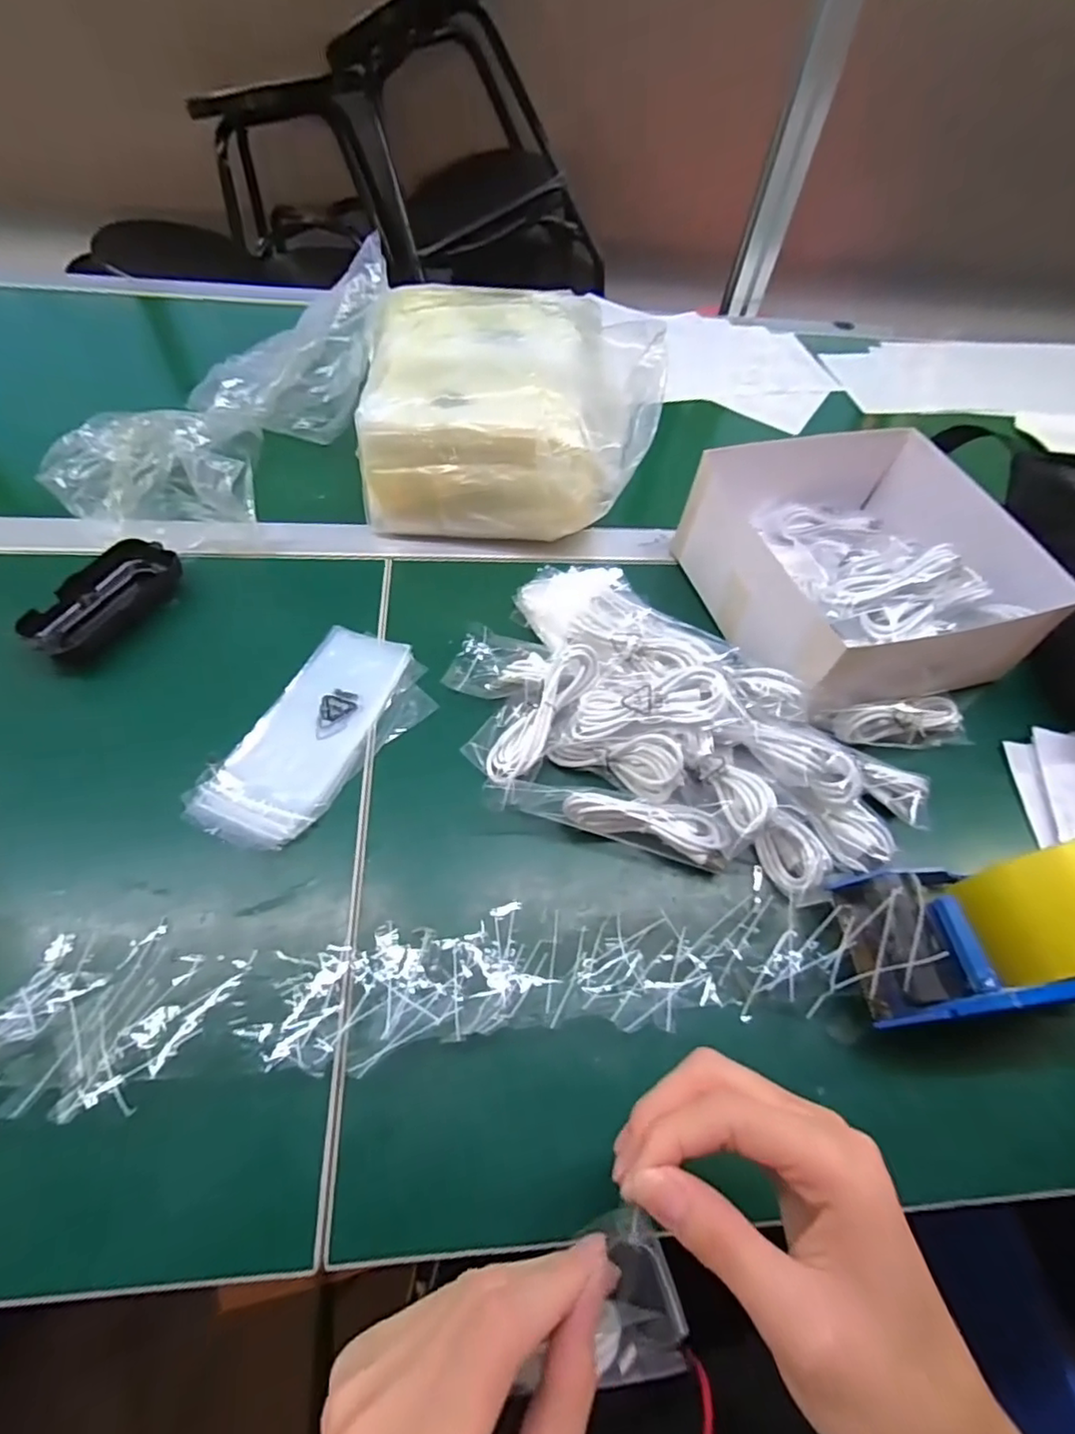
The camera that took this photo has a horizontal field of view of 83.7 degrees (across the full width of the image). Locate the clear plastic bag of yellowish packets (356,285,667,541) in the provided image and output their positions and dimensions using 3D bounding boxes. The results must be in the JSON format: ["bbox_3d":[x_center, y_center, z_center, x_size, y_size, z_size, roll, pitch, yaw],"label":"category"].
[{"bbox_3d":[-0.024,-0.267,0.535,0.236,0.143,0.220,5,58,-1],"label":"clear plastic bag of yellowish packets"}]

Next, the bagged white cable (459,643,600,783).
[{"bbox_3d":[0.001,-0.002,0.398,0.106,0.024,0.050,-47,66,0],"label":"bagged white cable"}]

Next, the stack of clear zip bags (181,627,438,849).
[{"bbox_3d":[-0.142,0.011,0.404,0.097,0.009,0.171,22,57,8],"label":"stack of clear zip bags"}]

